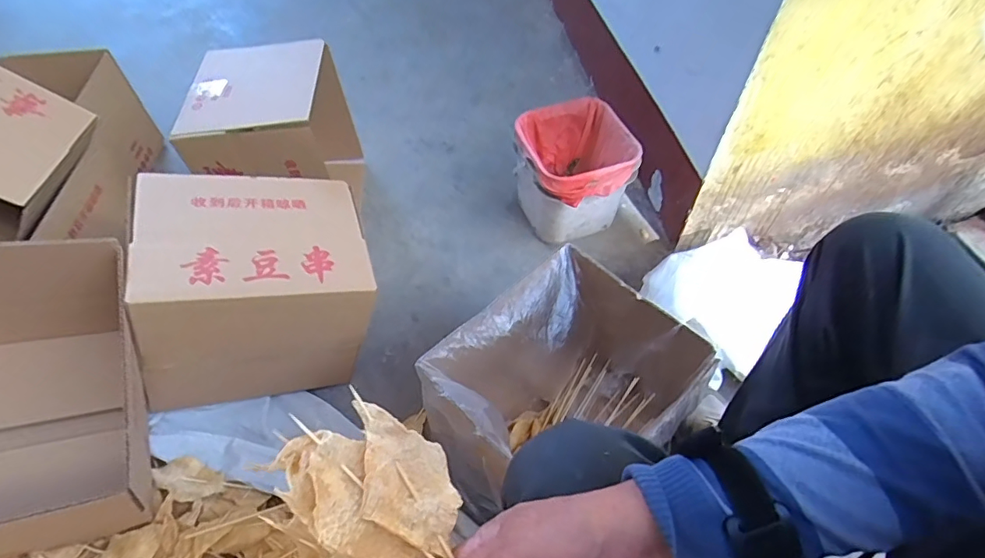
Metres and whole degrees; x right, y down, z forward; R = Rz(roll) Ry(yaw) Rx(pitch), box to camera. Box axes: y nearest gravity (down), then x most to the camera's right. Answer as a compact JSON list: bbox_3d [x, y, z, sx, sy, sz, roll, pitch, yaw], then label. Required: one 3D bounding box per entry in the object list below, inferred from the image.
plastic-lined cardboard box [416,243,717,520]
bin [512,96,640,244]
[{"bbox_3d":[0.098,0.174,0.735,0.320,0.221,0.273,-37,61,-24],"label":"plastic-lined cardboard box"},{"bbox_3d":[0.163,-0.201,1.031,0.203,0.222,0.211,0,53,0],"label":"bin"}]

